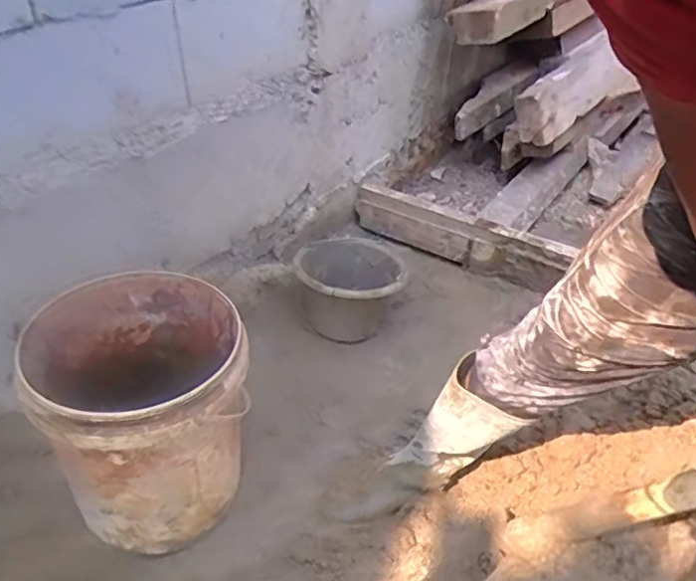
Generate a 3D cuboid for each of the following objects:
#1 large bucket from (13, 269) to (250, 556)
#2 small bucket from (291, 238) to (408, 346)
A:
[{"bbox_3d":[-0.300,0.197,0.940,0.292,0.361,0.297,-1,37,1],"label":"large bucket"},{"bbox_3d":[0.011,0.005,1.382,0.245,0.176,0.206,-6,38,-5],"label":"small bucket"}]

